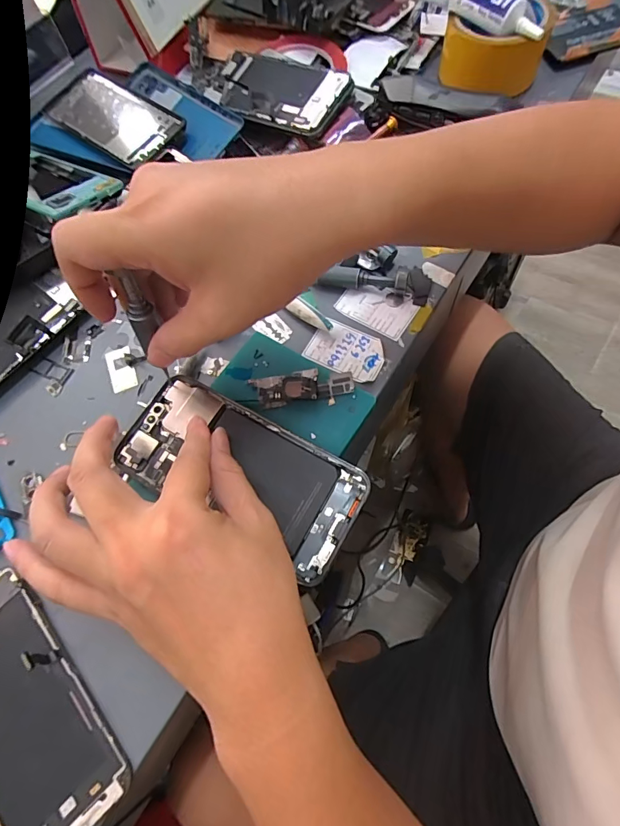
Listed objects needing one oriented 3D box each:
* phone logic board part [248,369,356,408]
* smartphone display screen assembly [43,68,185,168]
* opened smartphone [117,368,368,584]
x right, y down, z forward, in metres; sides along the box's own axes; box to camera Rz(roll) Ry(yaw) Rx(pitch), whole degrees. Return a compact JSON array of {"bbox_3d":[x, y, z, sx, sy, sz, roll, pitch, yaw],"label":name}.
[{"bbox_3d":[-0.006,-0.019,0.297,0.071,0.007,0.026,-3,66,6],"label":"phone logic board part"},{"bbox_3d":[-0.201,-0.302,0.435,0.169,0.008,0.072,37,80,20],"label":"smartphone display screen assembly"},{"bbox_3d":[-0.045,0.036,0.277,0.158,0.007,0.074,26,72,13],"label":"opened smartphone"}]

